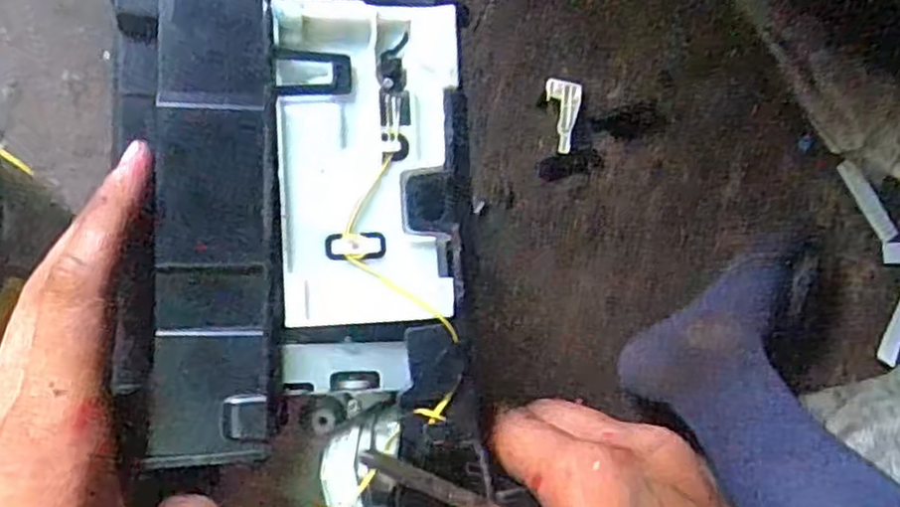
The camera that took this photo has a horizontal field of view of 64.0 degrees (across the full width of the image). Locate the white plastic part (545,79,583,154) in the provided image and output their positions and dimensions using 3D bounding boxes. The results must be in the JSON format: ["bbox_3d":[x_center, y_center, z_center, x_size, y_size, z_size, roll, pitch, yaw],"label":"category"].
[{"bbox_3d":[0.109,-0.137,0.722,0.035,0.011,0.072,11,85,-14],"label":"white plastic part"}]

